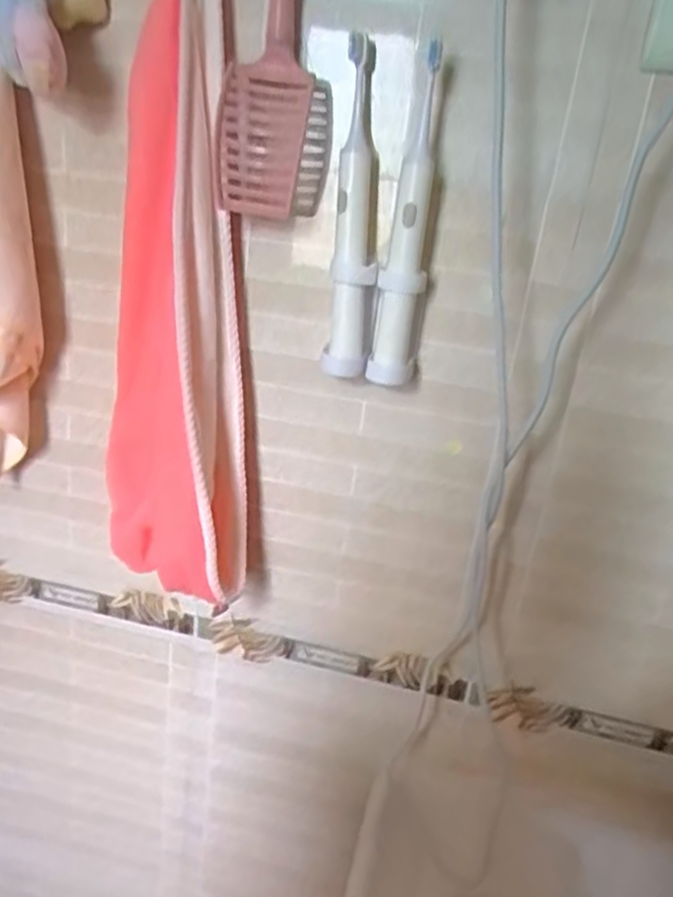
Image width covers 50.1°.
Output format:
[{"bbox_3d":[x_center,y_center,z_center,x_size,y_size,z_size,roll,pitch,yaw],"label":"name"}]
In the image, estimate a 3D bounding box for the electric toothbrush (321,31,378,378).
[{"bbox_3d":[0.017,-0.188,0.587,0.037,0.252,0.042,3,22,-10],"label":"electric toothbrush"}]

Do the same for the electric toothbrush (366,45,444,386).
[{"bbox_3d":[0.058,-0.173,0.575,0.035,0.246,0.033,12,23,12],"label":"electric toothbrush"}]

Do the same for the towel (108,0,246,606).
[{"bbox_3d":[-0.148,-0.132,0.638,0.128,0.544,0.076,7,14,19],"label":"towel"}]

